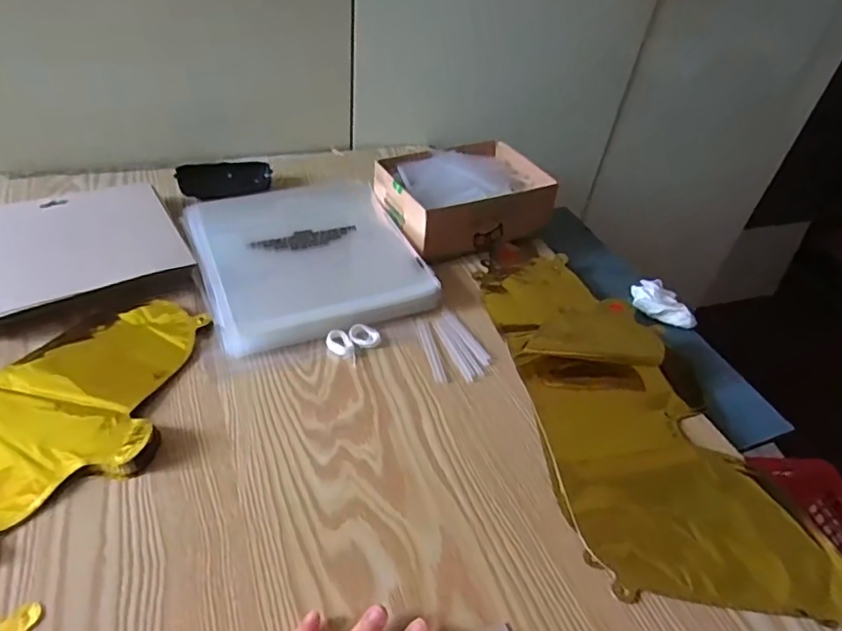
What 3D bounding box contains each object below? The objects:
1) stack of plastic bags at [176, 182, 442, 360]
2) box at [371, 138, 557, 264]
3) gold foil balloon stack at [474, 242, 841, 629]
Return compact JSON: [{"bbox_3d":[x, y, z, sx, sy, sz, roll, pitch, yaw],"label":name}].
[{"bbox_3d":[-0.121,-0.065,0.583,0.211,0.035,0.227,-15,47,-23],"label":"stack of plastic bags"},{"bbox_3d":[0.049,-0.141,0.659,0.184,0.067,0.141,-18,49,-26],"label":"box"},{"bbox_3d":[0.185,0.056,0.499,0.190,0.028,0.409,-3,44,-12],"label":"gold foil balloon stack"}]

